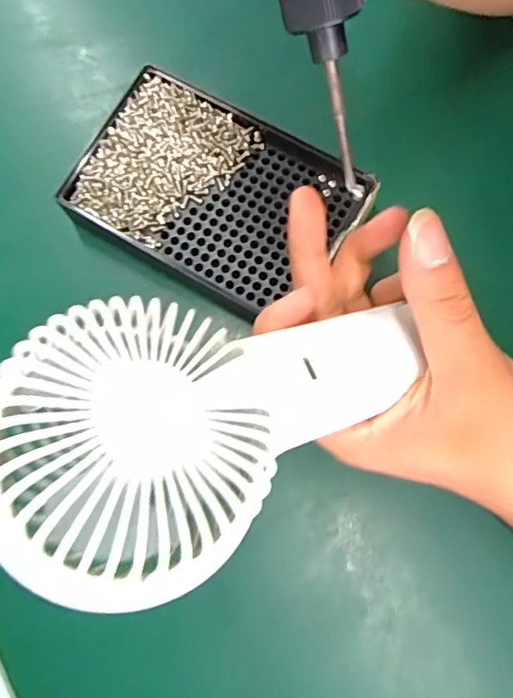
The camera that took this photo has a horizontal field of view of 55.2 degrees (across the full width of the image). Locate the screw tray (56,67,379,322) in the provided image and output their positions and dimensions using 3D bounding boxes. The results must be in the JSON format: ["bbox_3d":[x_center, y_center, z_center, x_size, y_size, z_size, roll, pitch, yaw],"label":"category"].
[{"bbox_3d":[-0.022,-0.076,0.253,0.134,0.020,0.092,29,81,7],"label":"screw tray"}]

